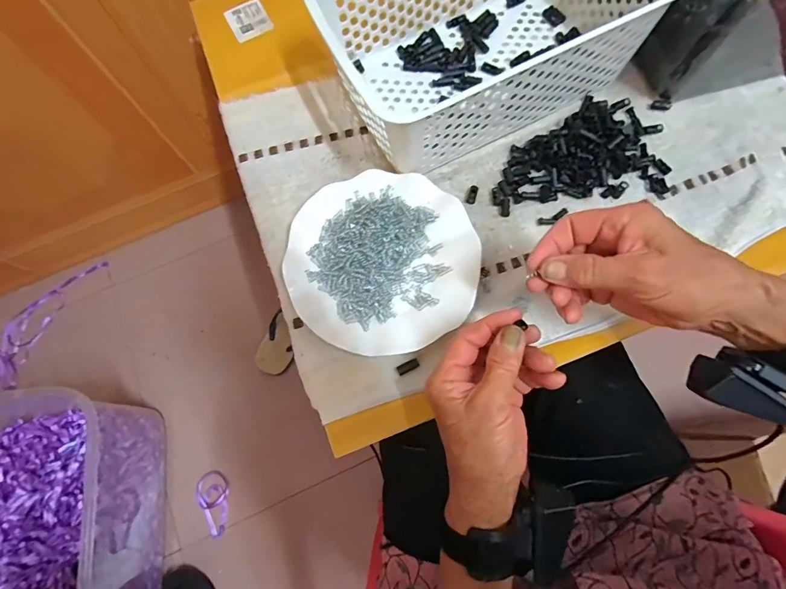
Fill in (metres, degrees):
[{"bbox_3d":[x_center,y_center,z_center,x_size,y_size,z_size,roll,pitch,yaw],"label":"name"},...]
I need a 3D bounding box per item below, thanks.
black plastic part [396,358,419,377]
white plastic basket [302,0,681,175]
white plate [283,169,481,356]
[{"bbox_3d":[0.014,0.067,0.375,0.021,0.004,0.009,-26,74,-8],"label":"black plastic part"},{"bbox_3d":[0.086,-0.271,0.418,0.302,0.123,0.201,-25,74,-7],"label":"white plastic basket"},{"bbox_3d":[-0.011,-0.034,0.395,0.176,0.025,0.176,0,72,0],"label":"white plate"}]

